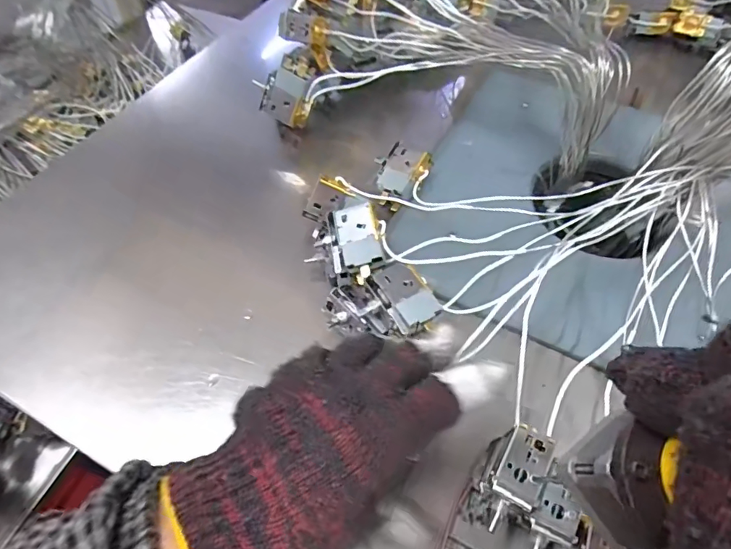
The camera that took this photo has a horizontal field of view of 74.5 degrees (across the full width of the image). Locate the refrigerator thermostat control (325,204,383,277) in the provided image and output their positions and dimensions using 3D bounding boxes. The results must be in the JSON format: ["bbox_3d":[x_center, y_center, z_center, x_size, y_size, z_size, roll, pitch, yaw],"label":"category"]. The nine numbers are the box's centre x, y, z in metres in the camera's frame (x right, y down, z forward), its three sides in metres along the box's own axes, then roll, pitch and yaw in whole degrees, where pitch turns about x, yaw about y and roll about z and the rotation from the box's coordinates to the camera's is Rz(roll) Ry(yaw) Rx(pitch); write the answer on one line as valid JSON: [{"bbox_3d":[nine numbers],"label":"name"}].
[{"bbox_3d":[-0.007,-0.025,0.375,0.040,0.023,0.051,-12,69,8],"label":"refrigerator thermostat control"}]

